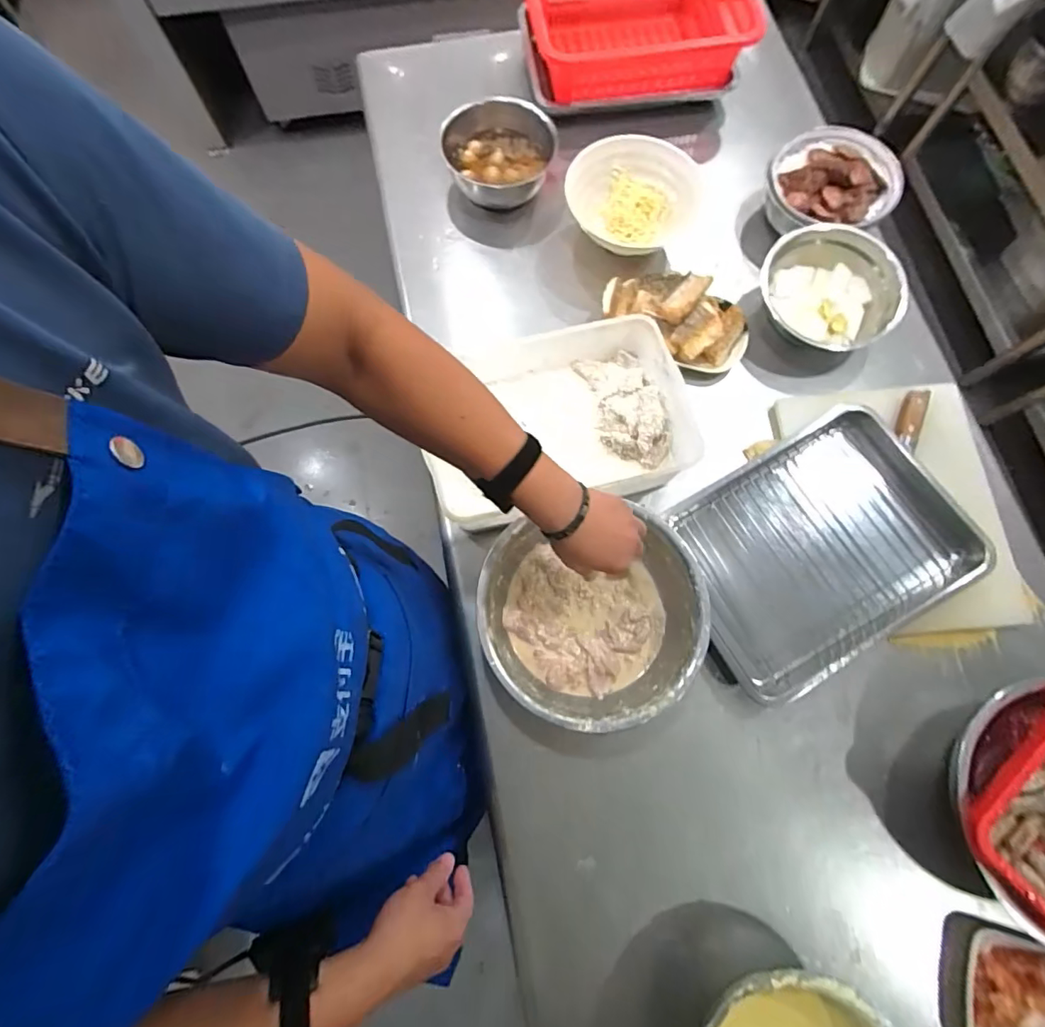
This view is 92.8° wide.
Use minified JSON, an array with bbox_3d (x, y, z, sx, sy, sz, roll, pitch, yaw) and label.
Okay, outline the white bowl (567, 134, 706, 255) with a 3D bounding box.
[{"bbox_3d":[0.191,-0.542,0.844,0.200,0.062,0.197,0,75,-1],"label":"white bowl"}]

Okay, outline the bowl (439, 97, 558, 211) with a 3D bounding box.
[{"bbox_3d":[-0.046,-0.626,0.878,0.197,0.087,0.160,6,75,1],"label":"bowl"}]

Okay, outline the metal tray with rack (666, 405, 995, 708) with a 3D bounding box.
[{"bbox_3d":[0.407,0.046,0.698,0.374,0.069,0.279,-30,77,-9],"label":"metal tray with rack"}]

